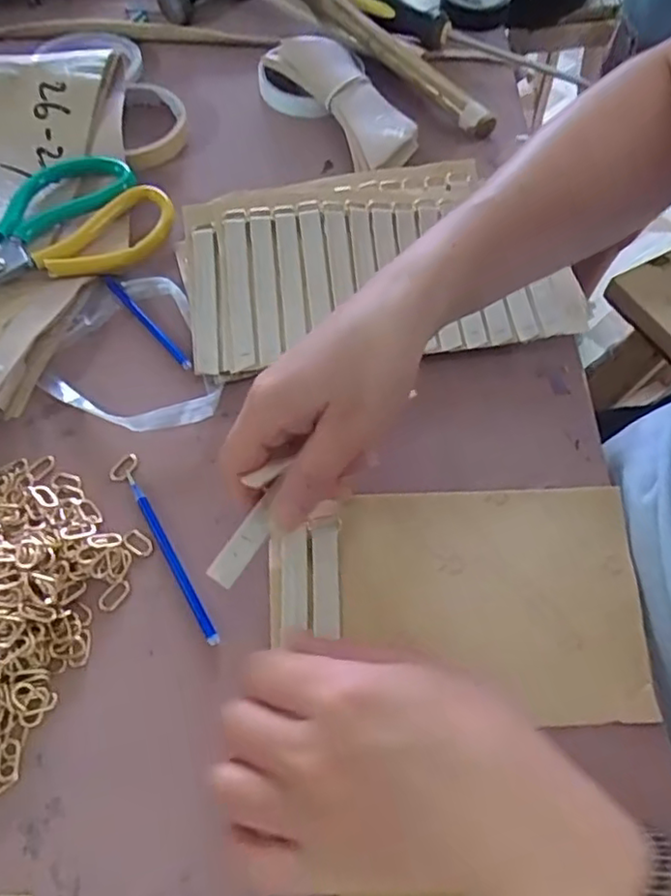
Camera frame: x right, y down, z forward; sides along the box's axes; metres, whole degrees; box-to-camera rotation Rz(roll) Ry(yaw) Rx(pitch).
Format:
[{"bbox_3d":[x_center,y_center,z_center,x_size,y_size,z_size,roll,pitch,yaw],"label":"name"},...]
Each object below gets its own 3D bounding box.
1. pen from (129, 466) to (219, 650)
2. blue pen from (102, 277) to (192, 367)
[{"bbox_3d":[-0.087,0.055,0.333,0.006,0.004,0.106,-28,65,-15],"label":"pen"},{"bbox_3d":[-0.121,-0.082,0.409,0.008,0.005,0.092,-39,70,-20],"label":"blue pen"}]

